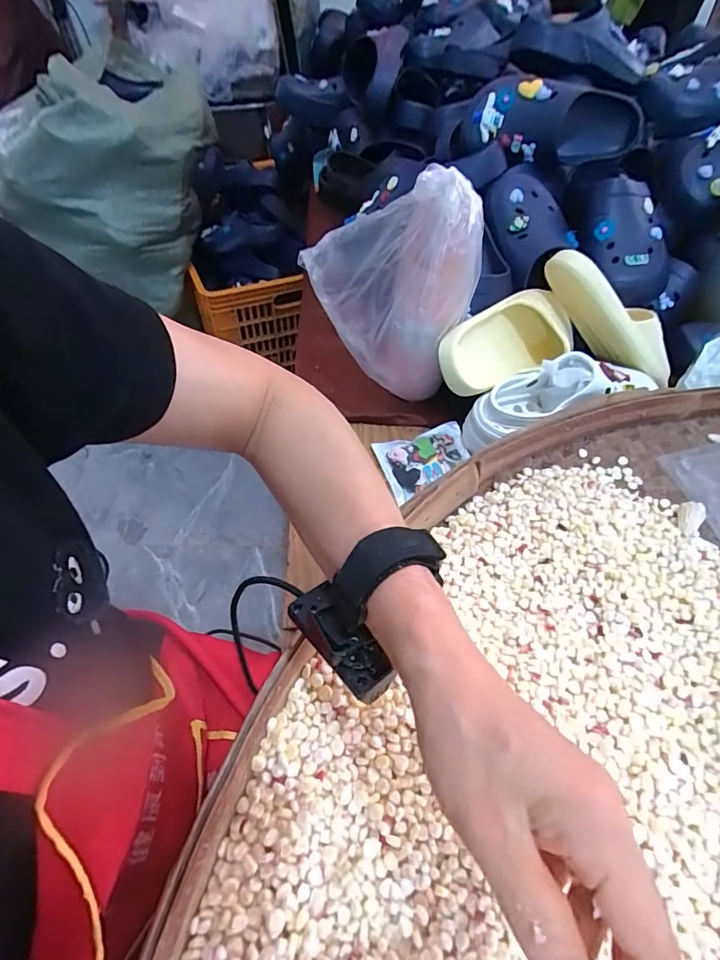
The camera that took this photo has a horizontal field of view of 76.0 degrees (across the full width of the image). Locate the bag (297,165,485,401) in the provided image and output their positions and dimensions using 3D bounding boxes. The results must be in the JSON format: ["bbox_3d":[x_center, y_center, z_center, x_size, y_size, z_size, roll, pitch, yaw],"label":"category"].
[{"bbox_3d":[0.027,-0.207,0.518,0.186,0.230,0.064,14,55,5],"label":"bag"}]

